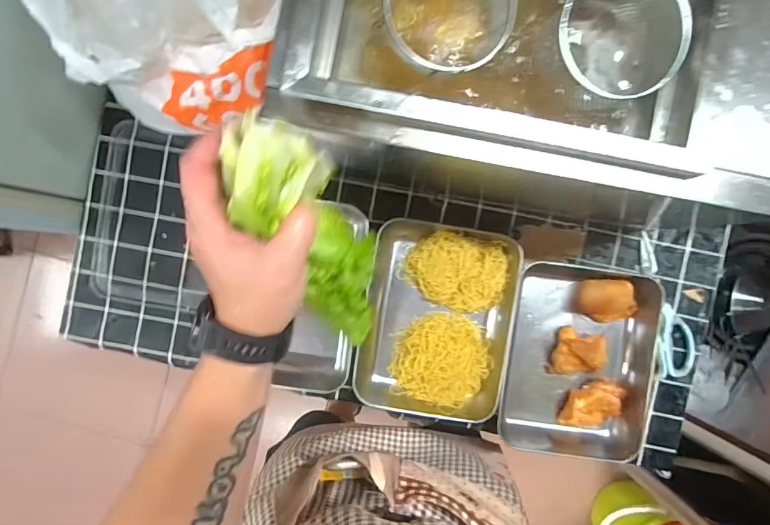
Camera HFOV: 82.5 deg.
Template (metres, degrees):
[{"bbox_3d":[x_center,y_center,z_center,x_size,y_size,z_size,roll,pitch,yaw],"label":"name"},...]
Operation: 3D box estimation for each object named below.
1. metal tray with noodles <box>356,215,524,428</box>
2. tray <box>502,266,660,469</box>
[{"bbox_3d":[0.072,0.081,0.604,0.193,0.042,0.262,10,91,0],"label":"metal tray with noodles"},{"bbox_3d":[0.270,0.141,0.607,0.200,0.044,0.265,8,91,0],"label":"tray"}]

